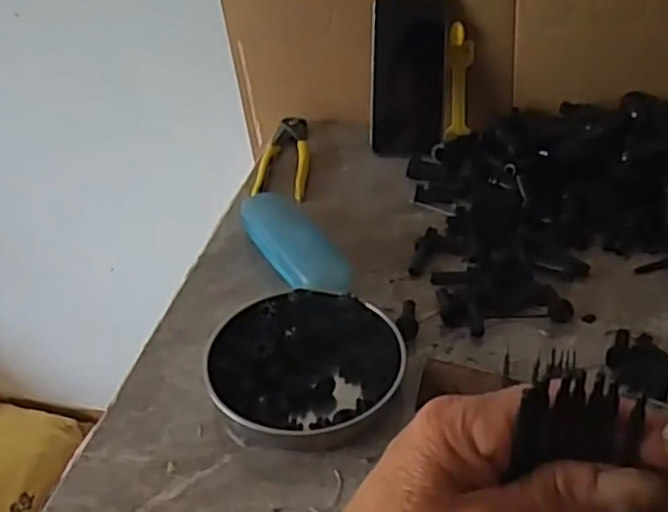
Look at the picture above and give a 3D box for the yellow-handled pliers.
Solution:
[{"bbox_3d":[-0.054,-0.111,0.775,0.055,0.012,0.170,0,37,3],"label":"yellow-handled pliers"}]

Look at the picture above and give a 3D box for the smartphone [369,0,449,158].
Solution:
[{"bbox_3d":[0.080,-0.193,0.759,0.078,0.165,0.011,3,14,7],"label":"smartphone"}]

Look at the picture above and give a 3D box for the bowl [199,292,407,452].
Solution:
[{"bbox_3d":[-0.020,0.077,0.505,0.136,0.024,0.125,-2,37,1],"label":"bowl"}]

